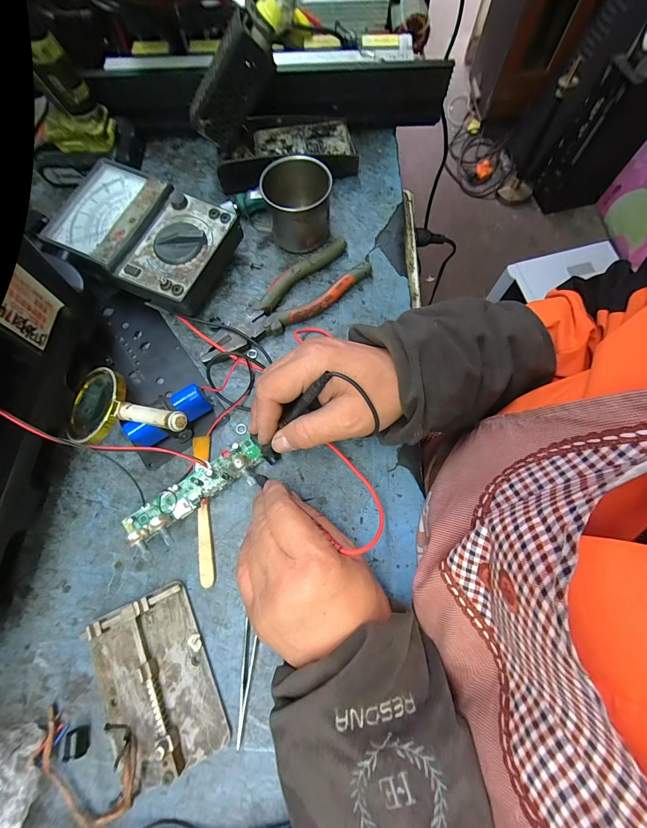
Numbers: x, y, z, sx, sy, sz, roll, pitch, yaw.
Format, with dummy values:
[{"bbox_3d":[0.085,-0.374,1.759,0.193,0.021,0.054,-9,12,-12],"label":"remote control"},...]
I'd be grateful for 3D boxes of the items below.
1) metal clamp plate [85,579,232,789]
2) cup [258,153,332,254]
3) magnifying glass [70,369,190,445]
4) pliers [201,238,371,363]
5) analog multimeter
[{"bbox_3d":[-0.125,0.199,0.255,0.076,0.020,0.119,-26,75,-8],"label":"metal clamp plate"},{"bbox_3d":[-0.028,-0.214,0.355,0.067,0.060,0.068,2,73,0],"label":"cup"},{"bbox_3d":[-0.166,-0.003,0.282,0.147,0.017,0.065,7,71,32],"label":"magnifying glass"},{"bbox_3d":[-0.043,-0.116,0.351,0.189,0.016,0.058,-37,77,-11],"label":"pliers"},{"bbox_3d":[-0.182,-0.178,0.349,0.172,0.052,0.109,27,75,7],"label":"analog multimeter"}]

